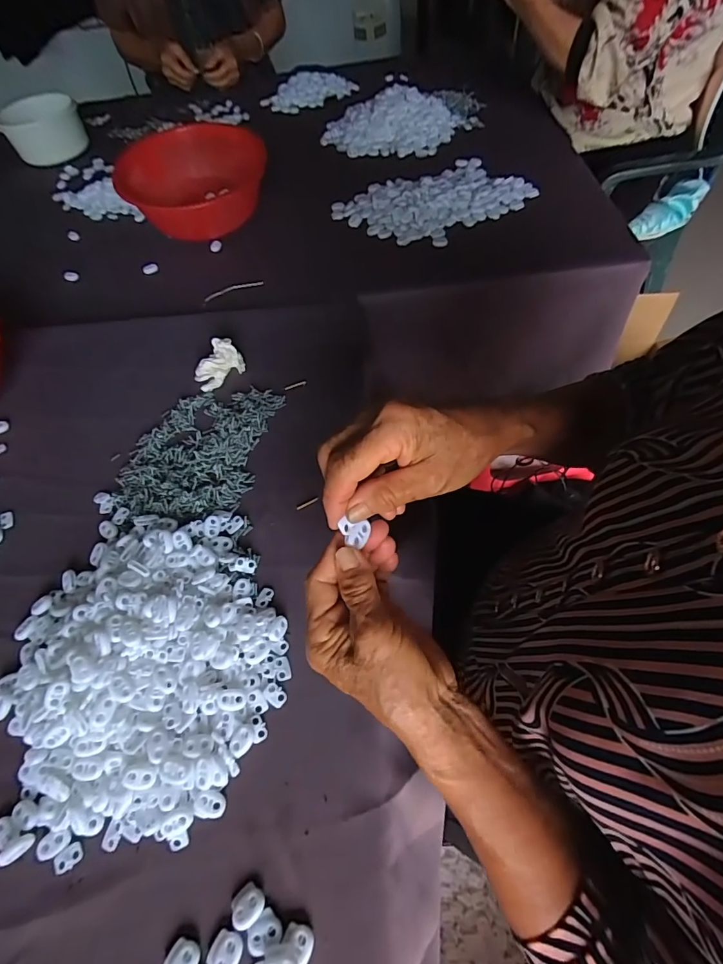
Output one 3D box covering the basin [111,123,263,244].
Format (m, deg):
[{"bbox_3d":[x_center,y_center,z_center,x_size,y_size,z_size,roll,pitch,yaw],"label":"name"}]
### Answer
[{"bbox_3d":[-0.266,-0.473,0.703,0.204,0.093,0.209,-2,58,3],"label":"basin"}]

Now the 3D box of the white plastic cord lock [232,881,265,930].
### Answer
[{"bbox_3d":[-0.074,0.274,0.284,0.019,0.008,0.021,37,67,23],"label":"white plastic cord lock"}]

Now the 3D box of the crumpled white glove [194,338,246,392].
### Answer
[{"bbox_3d":[-0.173,-0.142,0.524,0.059,0.036,0.031,-37,63,-18],"label":"crumpled white glove"}]

